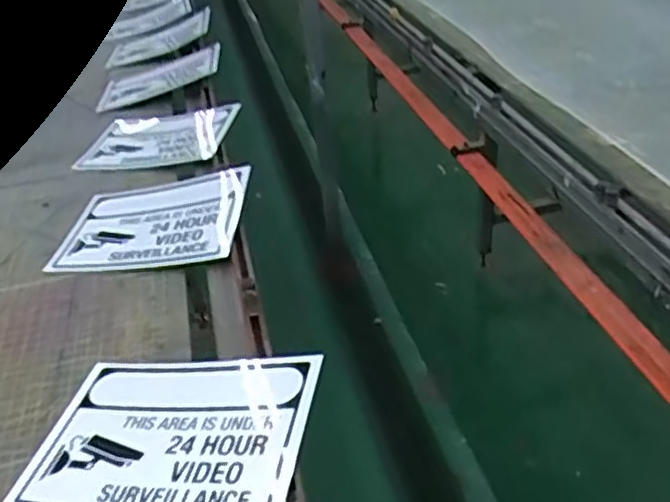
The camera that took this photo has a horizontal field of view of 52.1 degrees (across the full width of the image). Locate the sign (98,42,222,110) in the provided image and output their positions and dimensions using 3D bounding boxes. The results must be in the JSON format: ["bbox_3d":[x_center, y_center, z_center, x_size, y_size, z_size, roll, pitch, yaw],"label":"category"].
[{"bbox_3d":[-0.465,-0.458,1.815,0.322,0.012,0.221,-16,37,9],"label":"sign"}]

